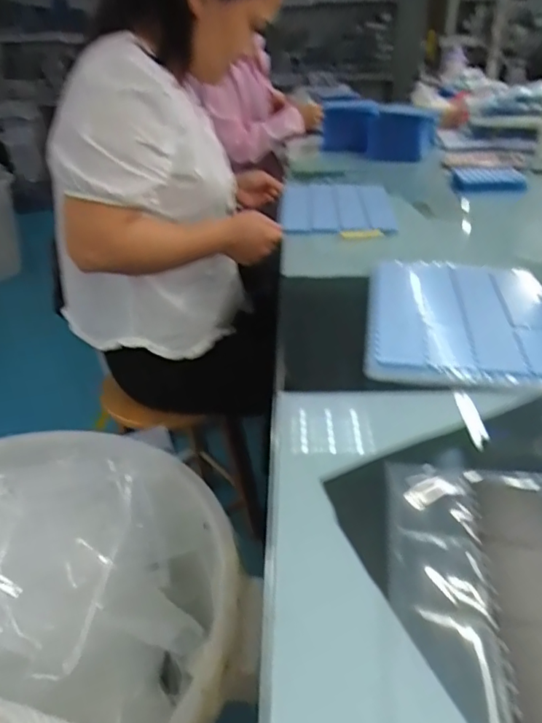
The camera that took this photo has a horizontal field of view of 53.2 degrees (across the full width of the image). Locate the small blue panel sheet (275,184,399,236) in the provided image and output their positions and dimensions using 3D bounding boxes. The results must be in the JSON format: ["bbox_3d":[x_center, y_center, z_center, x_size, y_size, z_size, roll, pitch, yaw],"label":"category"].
[{"bbox_3d":[0.115,-0.274,0.963,0.197,0.021,0.233,2,39,2],"label":"small blue panel sheet"}]

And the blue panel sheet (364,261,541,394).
[{"bbox_3d":[0.219,-0.058,0.619,0.207,0.016,0.279,5,32,9],"label":"blue panel sheet"}]

